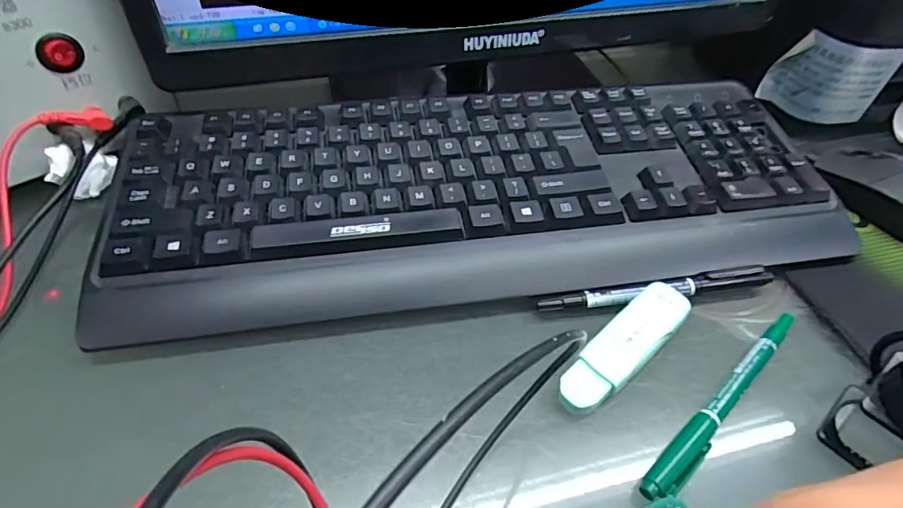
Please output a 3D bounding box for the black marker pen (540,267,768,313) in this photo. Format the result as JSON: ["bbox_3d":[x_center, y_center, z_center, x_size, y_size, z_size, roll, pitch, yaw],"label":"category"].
[{"bbox_3d":[0.117,0.022,0.281,0.137,0.012,0.010,-6,49,-9],"label":"black marker pen"}]

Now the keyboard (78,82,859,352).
[{"bbox_3d":[0.023,-0.040,0.311,0.426,0.042,0.154,-7,49,-10],"label":"keyboard"}]

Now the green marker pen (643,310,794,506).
[{"bbox_3d":[0.135,0.069,0.241,0.139,0.011,0.014,-33,58,-28],"label":"green marker pen"}]

